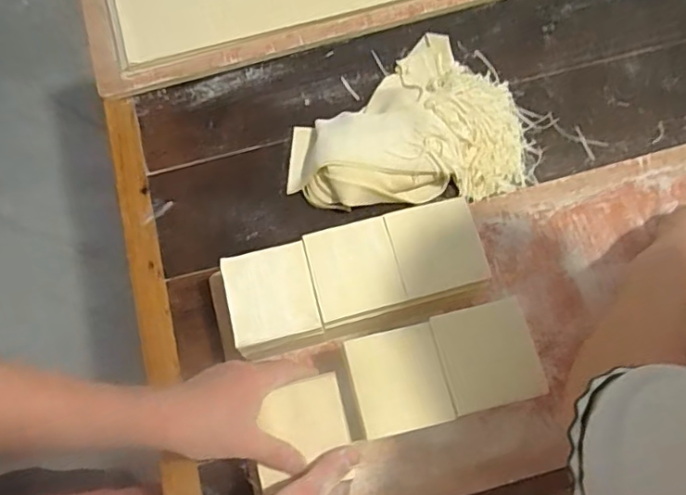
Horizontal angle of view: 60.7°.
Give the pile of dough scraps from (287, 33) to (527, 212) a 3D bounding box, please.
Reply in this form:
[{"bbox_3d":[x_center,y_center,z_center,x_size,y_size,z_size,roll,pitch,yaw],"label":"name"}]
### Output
[{"bbox_3d":[0.075,-0.163,0.709,0.288,0.049,0.224,-4,73,1],"label":"pile of dough scraps"}]

